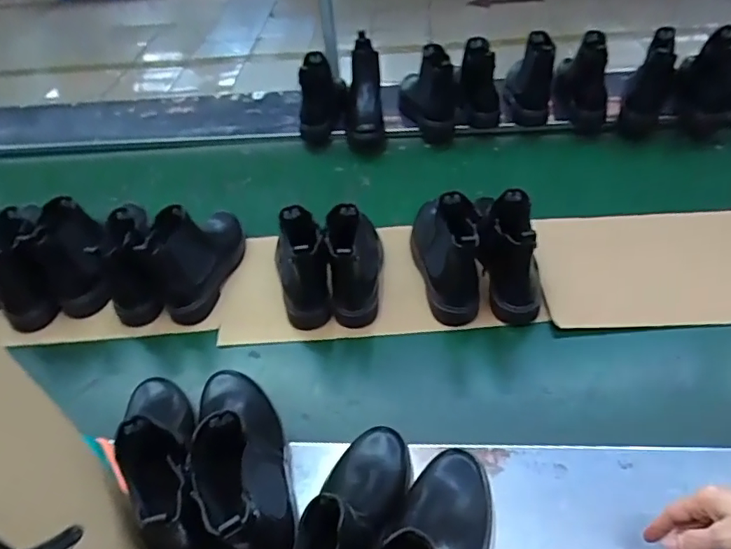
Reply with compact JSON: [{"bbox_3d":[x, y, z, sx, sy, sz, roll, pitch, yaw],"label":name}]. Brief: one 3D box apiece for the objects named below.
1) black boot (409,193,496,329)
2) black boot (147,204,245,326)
[{"bbox_3d":[0.125,-0.058,0.849,0.087,0.175,0.235,-11,44,-5],"label":"black boot"},{"bbox_3d":[-0.274,-0.051,0.912,0.084,0.159,0.242,8,46,14],"label":"black boot"}]

